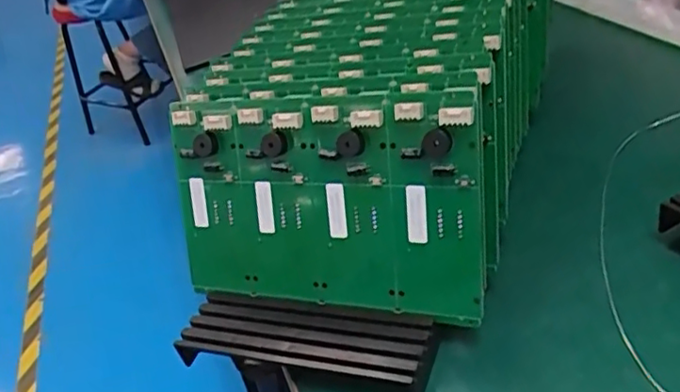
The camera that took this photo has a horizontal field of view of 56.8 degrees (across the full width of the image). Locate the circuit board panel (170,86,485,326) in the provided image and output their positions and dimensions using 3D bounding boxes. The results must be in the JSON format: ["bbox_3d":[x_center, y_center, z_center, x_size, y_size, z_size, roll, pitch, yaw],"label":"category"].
[{"bbox_3d":[-0.014,0.003,0.347,0.183,0.117,0.017,3,18,25],"label":"circuit board panel"}]

